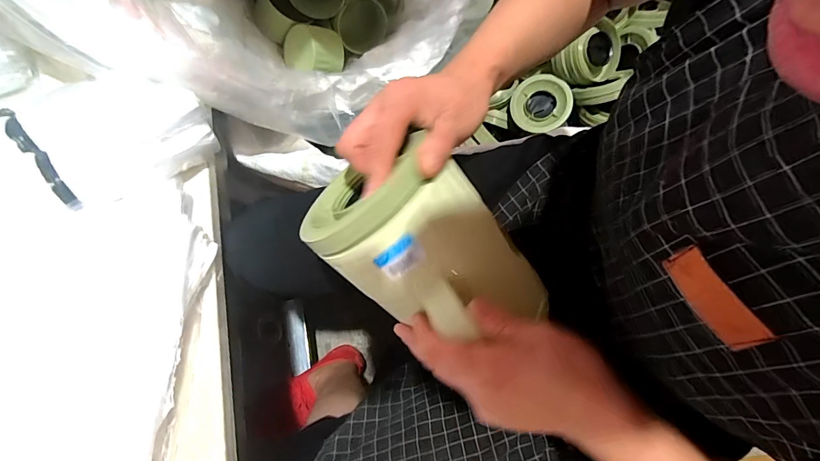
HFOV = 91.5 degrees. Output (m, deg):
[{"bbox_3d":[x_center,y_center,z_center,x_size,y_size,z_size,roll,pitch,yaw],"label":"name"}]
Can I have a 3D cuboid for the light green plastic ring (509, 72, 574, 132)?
[{"bbox_3d":[0.305,-0.297,0.931,0.134,0.010,0.128,2,94,21],"label":"light green plastic ring"}]

